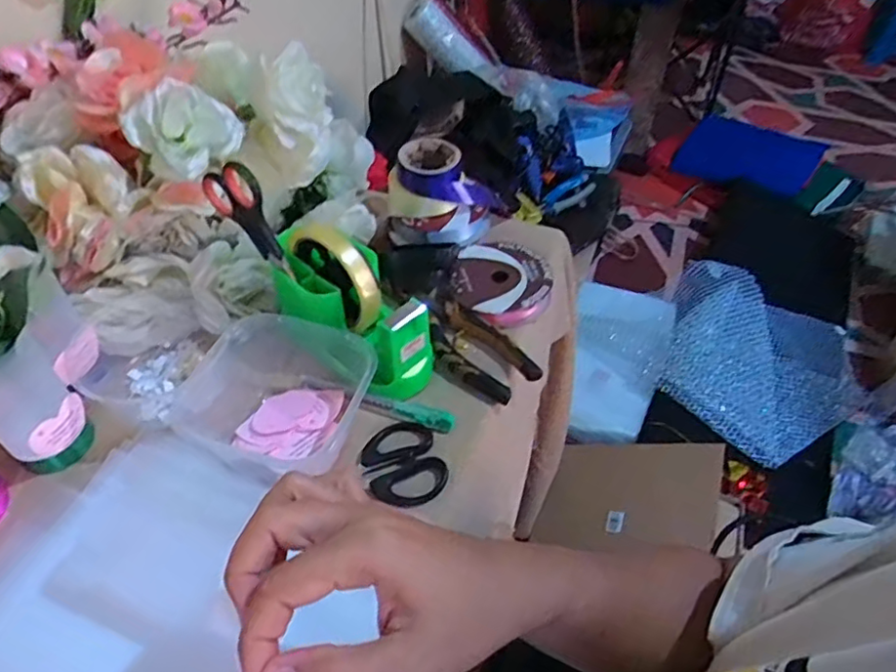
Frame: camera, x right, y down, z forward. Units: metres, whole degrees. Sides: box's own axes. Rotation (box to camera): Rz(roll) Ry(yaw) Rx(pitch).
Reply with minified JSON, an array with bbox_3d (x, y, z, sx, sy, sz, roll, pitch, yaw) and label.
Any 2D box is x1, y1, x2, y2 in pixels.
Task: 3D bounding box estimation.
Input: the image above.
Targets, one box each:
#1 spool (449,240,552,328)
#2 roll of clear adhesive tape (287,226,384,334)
[{"bbox_3d":[0.049,-0.052,0.562,0.087,0.017,0.098,9,46,6],"label":"spool"},{"bbox_3d":[-0.085,-0.041,0.483,0.085,0.092,0.022,33,53,27],"label":"roll of clear adhesive tape"}]

